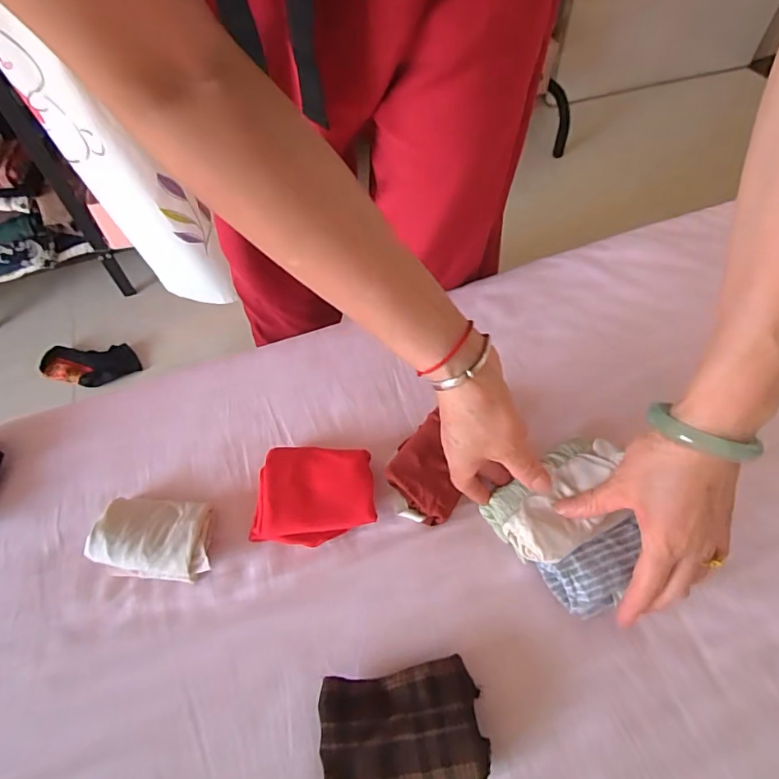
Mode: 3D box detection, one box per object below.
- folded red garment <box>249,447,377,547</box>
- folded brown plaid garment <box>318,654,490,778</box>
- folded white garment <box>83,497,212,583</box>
[{"bbox_3d":[-0.062,0.090,0.421,0.095,0.034,0.078,1,56,3],"label":"folded red garment"},{"bbox_3d":[0.008,0.225,0.325,0.102,0.035,0.069,-9,56,-3],"label":"folded brown plaid garment"},{"bbox_3d":[-0.192,0.121,0.409,0.093,0.034,0.062,4,56,6],"label":"folded white garment"}]

